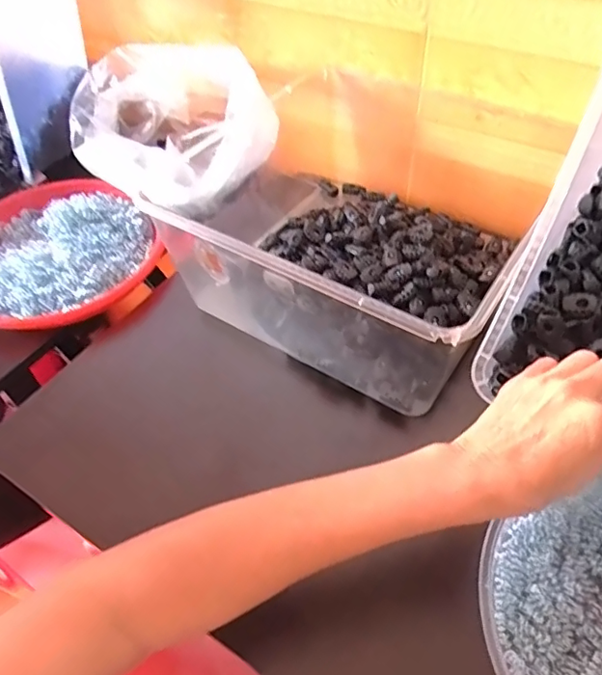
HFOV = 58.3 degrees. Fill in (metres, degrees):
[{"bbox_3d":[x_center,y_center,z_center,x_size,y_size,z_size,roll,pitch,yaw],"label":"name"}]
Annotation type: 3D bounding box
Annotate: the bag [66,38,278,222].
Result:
[{"bbox_3d":[-0.163,-0.256,0.635,0.159,0.135,0.255,-36,57,-25],"label":"bag"}]

